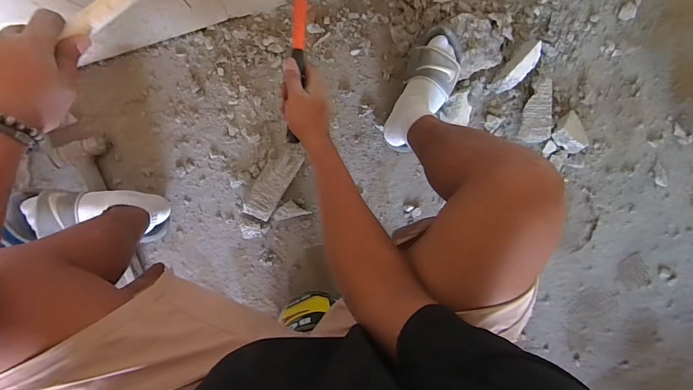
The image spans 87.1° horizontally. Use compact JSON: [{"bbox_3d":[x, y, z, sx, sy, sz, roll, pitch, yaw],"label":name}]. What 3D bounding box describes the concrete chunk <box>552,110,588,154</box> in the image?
[{"bbox_3d":[0.505,-0.136,0.822,0.073,0.035,0.088,-22,95,-5],"label":"concrete chunk"}]

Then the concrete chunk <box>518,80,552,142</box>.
[{"bbox_3d":[0.426,-0.187,0.810,0.067,0.029,0.137,6,92,-7],"label":"concrete chunk"}]

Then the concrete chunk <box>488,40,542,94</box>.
[{"bbox_3d":[0.381,-0.281,0.806,0.138,0.032,0.048,-45,97,-2],"label":"concrete chunk"}]

